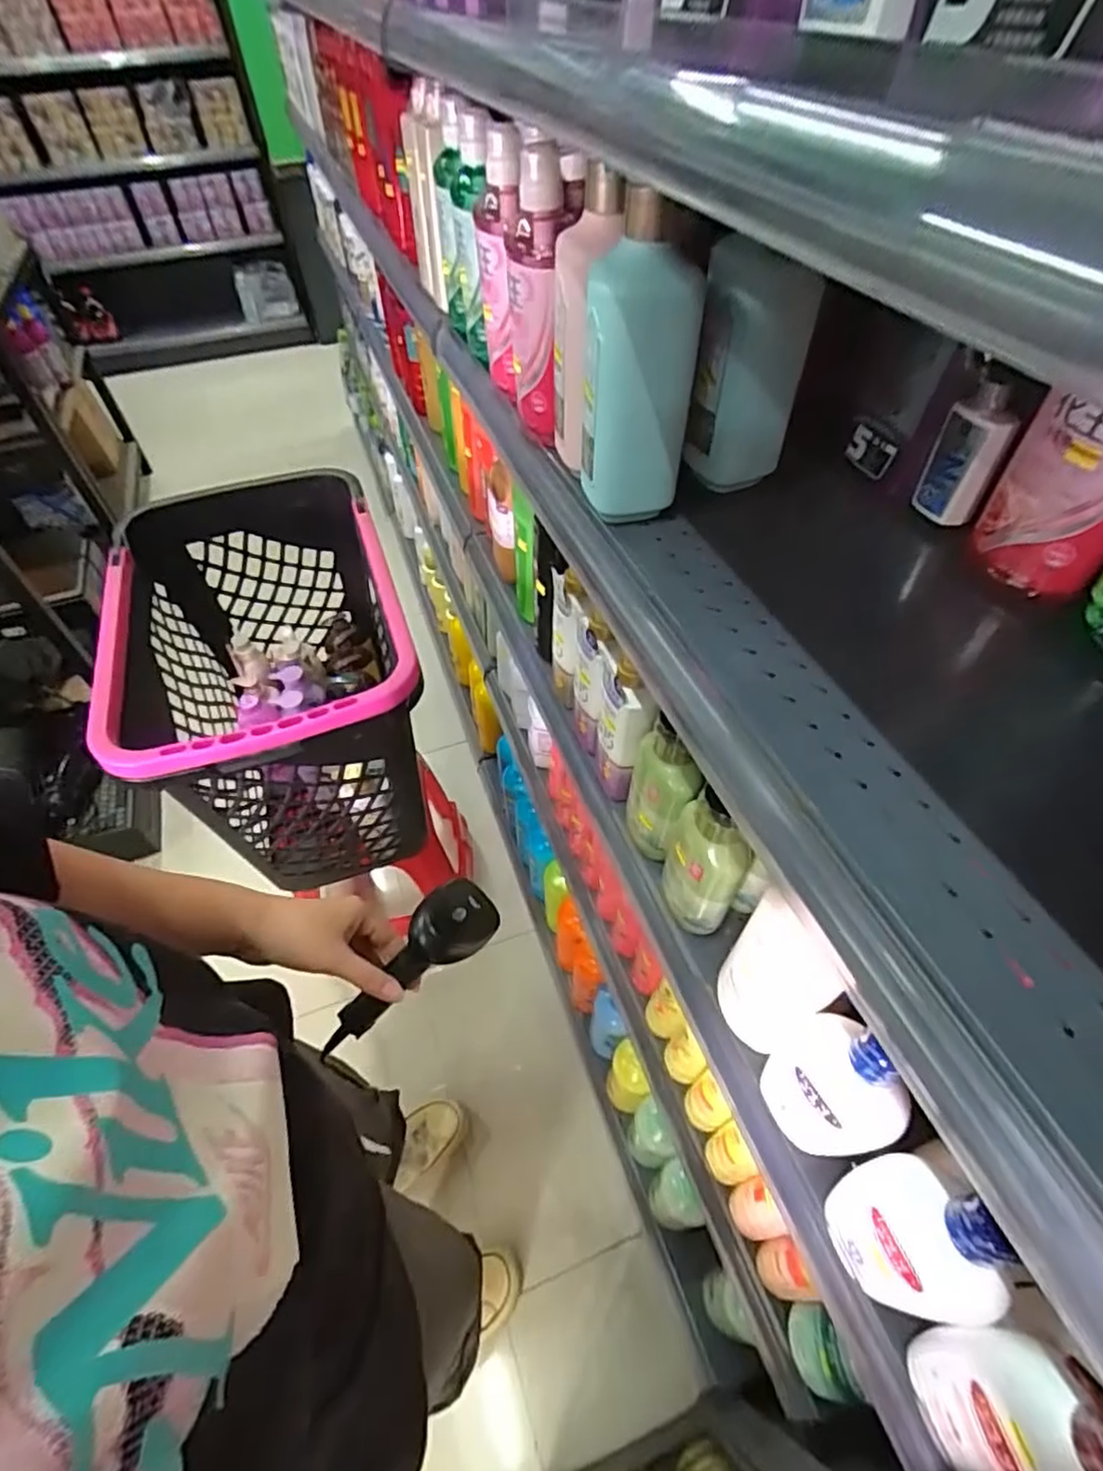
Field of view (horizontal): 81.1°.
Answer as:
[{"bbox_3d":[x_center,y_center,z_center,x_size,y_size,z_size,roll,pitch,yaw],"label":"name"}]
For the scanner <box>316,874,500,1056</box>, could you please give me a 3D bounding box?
[{"bbox_3d":[-0.128,0.199,0.553,0.180,0.056,0.064,-43,59,-5],"label":"scanner"}]

